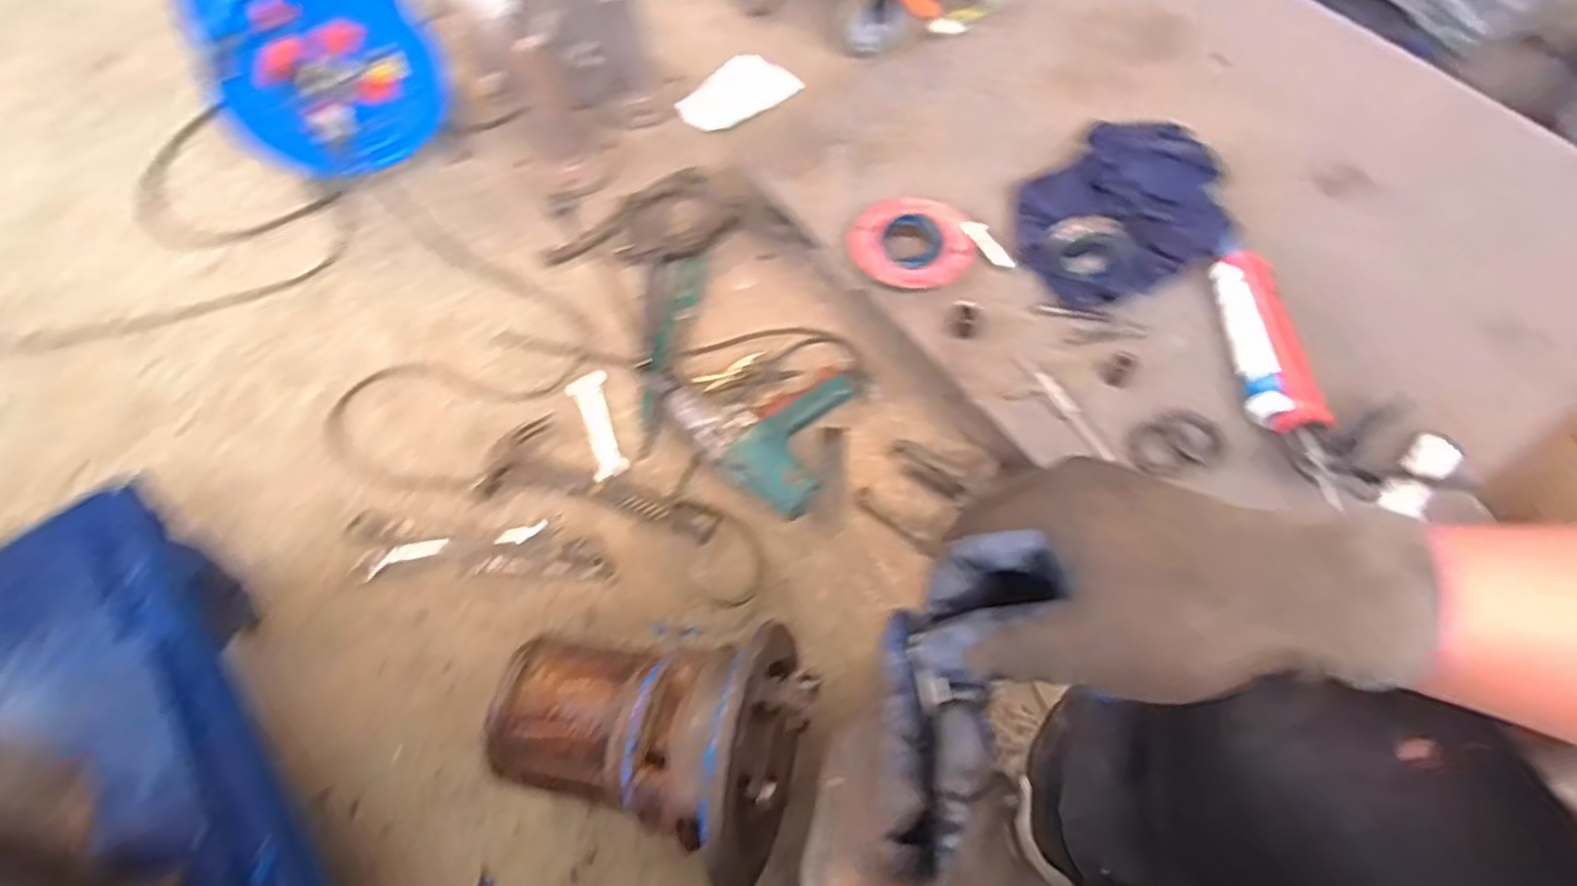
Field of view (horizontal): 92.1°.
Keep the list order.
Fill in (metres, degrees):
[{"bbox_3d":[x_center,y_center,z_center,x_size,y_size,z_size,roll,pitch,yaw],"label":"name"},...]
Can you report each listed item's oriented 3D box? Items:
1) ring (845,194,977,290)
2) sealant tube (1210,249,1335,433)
[{"bbox_3d":[0.167,-0.269,1.015,0.161,0.022,0.153,0,62,1],"label":"ring"},{"bbox_3d":[0.567,-0.128,0.911,0.057,0.047,0.255,-2,62,0],"label":"sealant tube"}]

